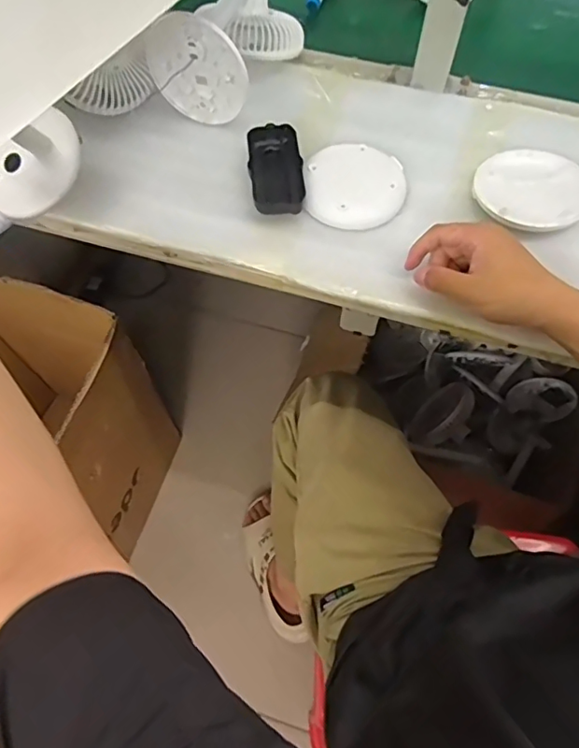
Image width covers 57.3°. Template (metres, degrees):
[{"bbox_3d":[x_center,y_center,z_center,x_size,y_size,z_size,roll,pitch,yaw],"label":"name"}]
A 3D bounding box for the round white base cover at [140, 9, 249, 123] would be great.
[{"bbox_3d":[-0.099,-0.313,0.547,0.114,0.101,0.018,25,65,9],"label":"round white base cover"}]

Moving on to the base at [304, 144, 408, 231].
[{"bbox_3d":[0.066,-0.191,0.542,0.100,0.019,0.097,1,64,-2],"label":"base"}]

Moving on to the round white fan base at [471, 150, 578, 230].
[{"bbox_3d":[0.241,-0.186,0.532,0.113,0.017,0.104,1,64,-2],"label":"round white fan base"}]

